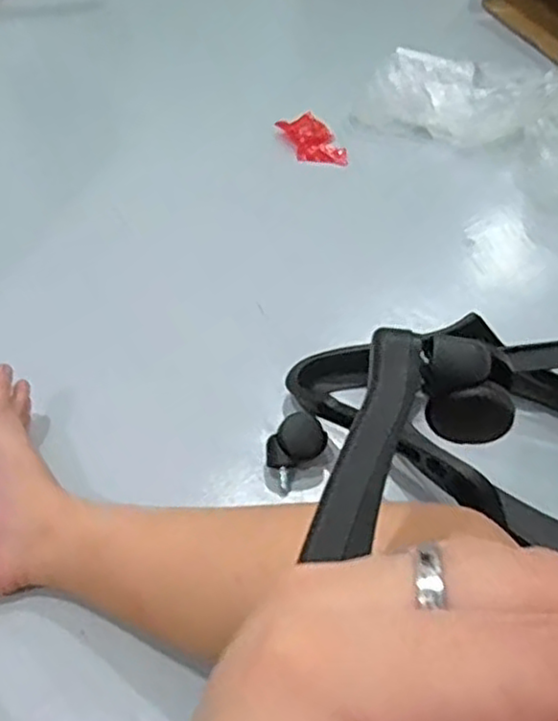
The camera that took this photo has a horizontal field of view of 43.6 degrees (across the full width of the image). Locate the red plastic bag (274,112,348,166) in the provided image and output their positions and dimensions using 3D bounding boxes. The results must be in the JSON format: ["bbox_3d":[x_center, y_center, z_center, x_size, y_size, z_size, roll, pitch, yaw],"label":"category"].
[{"bbox_3d":[0.054,-0.354,1.122,0.066,0.031,0.113,-25,54,-24],"label":"red plastic bag"}]

